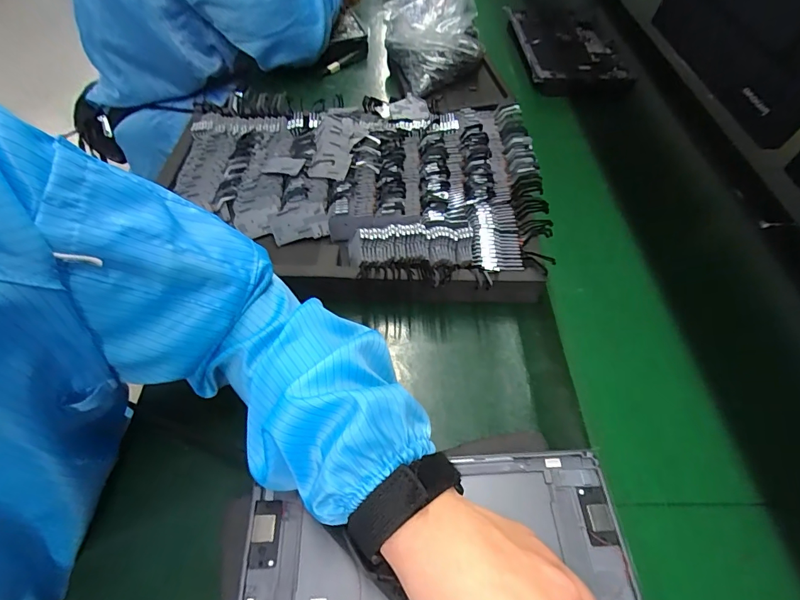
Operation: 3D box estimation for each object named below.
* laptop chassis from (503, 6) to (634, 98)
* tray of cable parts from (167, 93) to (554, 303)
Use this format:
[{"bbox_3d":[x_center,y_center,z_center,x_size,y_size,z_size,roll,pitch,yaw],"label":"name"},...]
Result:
[{"bbox_3d":[0.306,-0.469,0.768,0.213,0.040,0.272,-5,62,-11],"label":"laptop chassis"},{"bbox_3d":[-0.059,-0.142,0.489,0.426,0.047,0.303,5,56,0],"label":"tray of cable parts"}]

